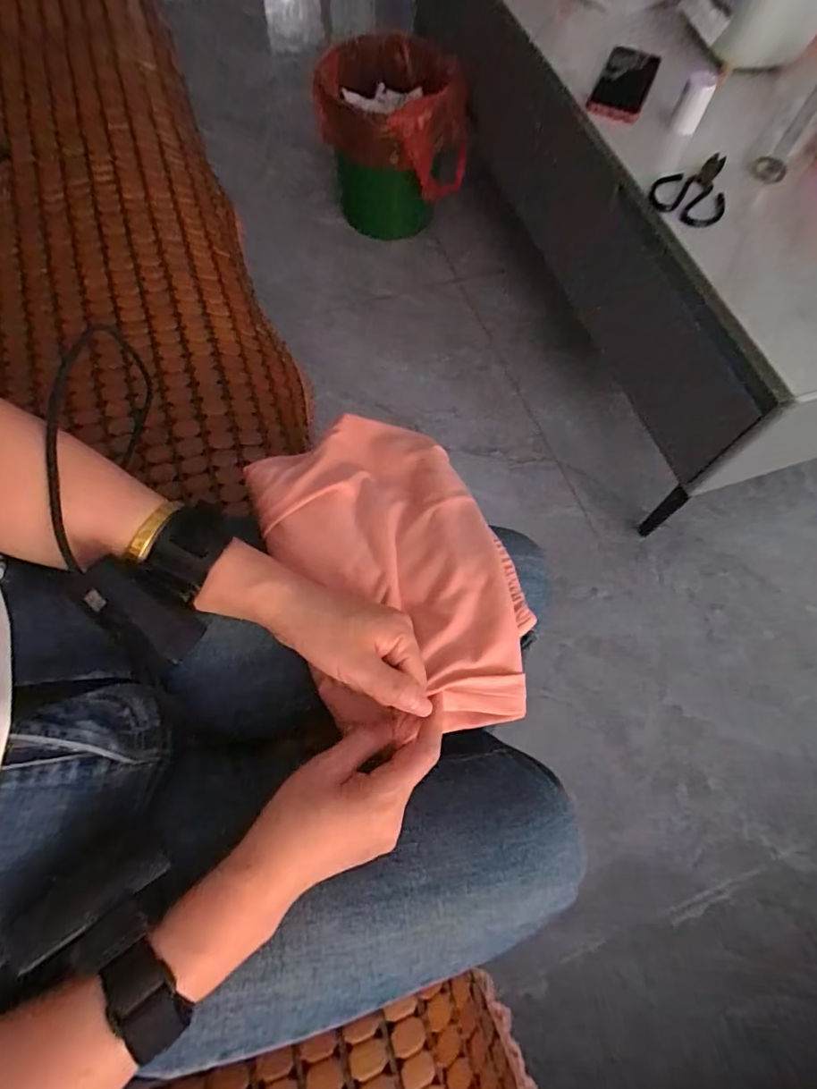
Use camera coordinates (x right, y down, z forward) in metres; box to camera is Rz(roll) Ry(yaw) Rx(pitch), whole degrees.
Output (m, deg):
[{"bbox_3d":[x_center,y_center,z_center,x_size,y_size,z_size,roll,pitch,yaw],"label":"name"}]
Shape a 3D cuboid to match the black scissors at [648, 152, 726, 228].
[{"bbox_3d":[0.370,-0.461,0.680,0.090,0.016,0.138,30,69,8],"label":"black scissors"}]

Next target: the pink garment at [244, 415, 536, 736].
[{"bbox_3d":[-0.012,0.015,0.393,0.159,0.052,0.250,-20,68,-11],"label":"pink garment"}]

